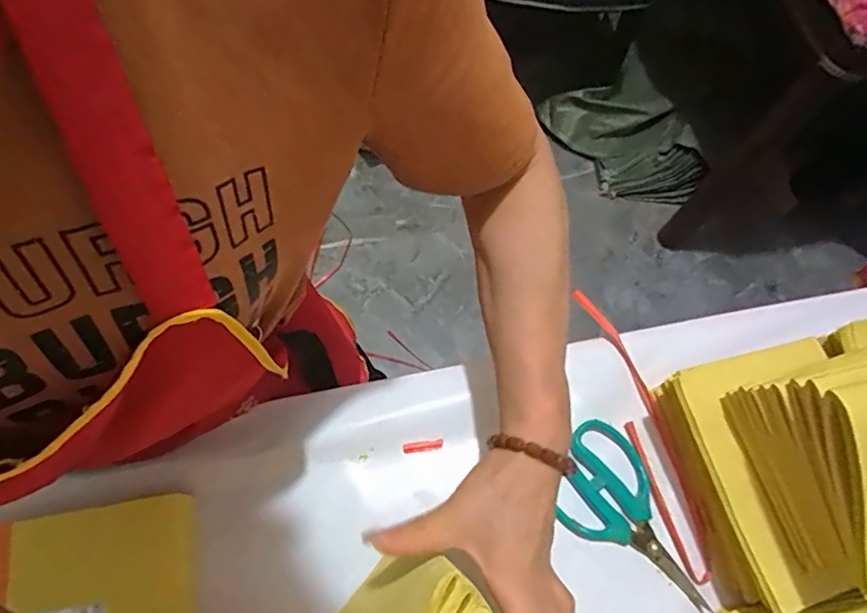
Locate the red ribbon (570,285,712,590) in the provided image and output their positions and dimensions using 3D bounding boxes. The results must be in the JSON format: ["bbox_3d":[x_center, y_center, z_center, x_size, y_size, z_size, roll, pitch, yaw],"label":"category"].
[{"bbox_3d":[0.173,0.095,0.444,0.031,0.010,0.238,-15,69,-8],"label":"red ribbon"}]

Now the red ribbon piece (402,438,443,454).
[{"bbox_3d":[-0.008,0.113,0.437,0.032,0.004,0.008,-8,68,-5],"label":"red ribbon piece"}]

